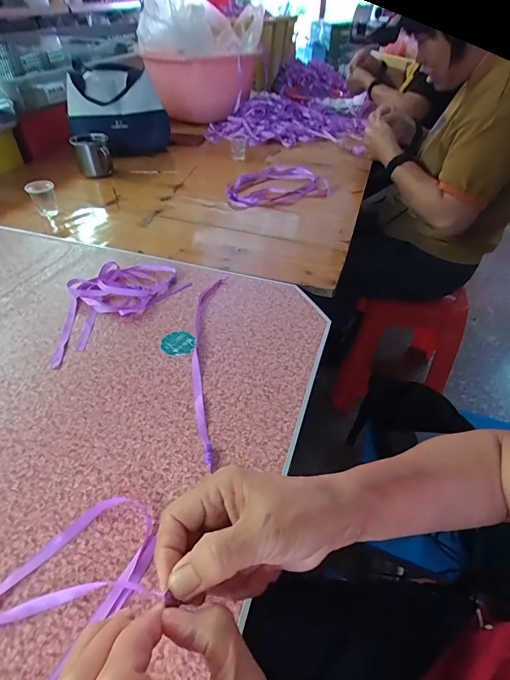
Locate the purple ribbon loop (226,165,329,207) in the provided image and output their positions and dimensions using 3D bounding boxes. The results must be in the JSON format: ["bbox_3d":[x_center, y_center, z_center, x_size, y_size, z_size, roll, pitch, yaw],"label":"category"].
[{"bbox_3d":[0.041,-0.372,0.877,0.233,0.022,0.196,-18,47,-20],"label":"purple ribbon loop"}]

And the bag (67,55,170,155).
[{"bbox_3d":[-0.374,-0.627,1.025,0.258,0.196,0.123,-12,45,-14],"label":"bag"}]

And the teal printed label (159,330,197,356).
[{"bbox_3d":[-0.100,0.002,0.490,0.045,0.004,0.044,6,43,4],"label":"teal printed label"}]

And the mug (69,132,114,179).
[{"bbox_3d":[-0.393,-0.444,0.909,0.083,0.087,0.077,-15,46,-17],"label":"mug"}]

